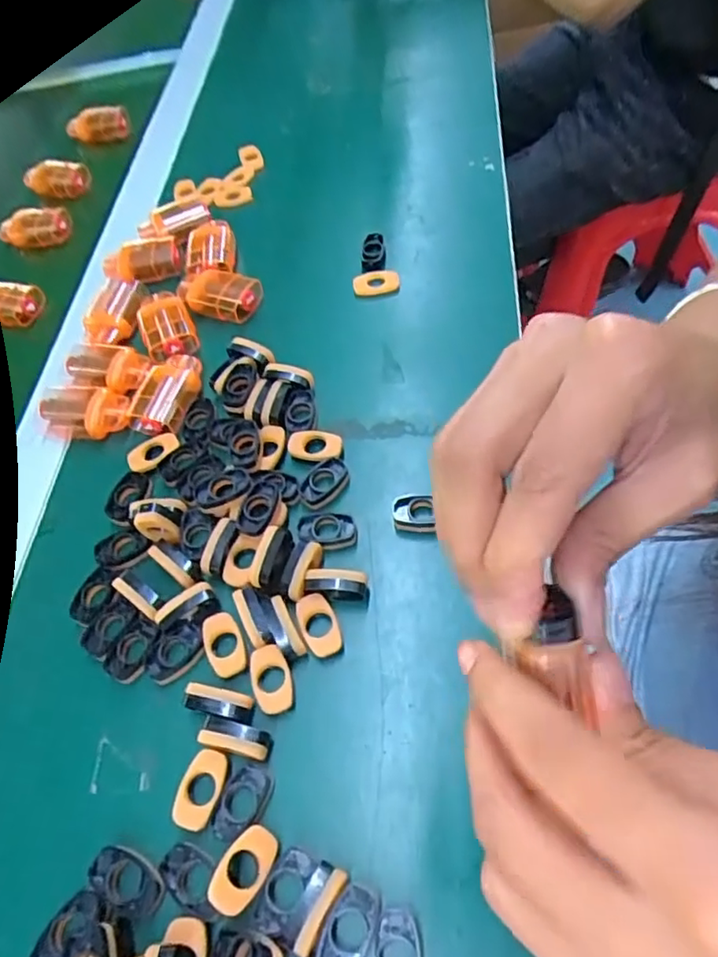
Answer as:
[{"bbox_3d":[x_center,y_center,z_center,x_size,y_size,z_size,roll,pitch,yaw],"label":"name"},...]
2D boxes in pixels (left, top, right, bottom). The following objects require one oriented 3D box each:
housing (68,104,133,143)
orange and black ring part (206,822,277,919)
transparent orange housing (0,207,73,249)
[{"bbox_3d":[-0.263,-0.356,0.619,0.072,0.032,0.022,3,56,22],"label":"housing"},{"bbox_3d":[-0.048,0.163,0.257,0.019,0.013,0.032,26,62,18],"label":"orange and black ring part"},{"bbox_3d":[-0.279,-0.214,0.527,0.059,0.027,0.024,-19,57,-4],"label":"transparent orange housing"}]

